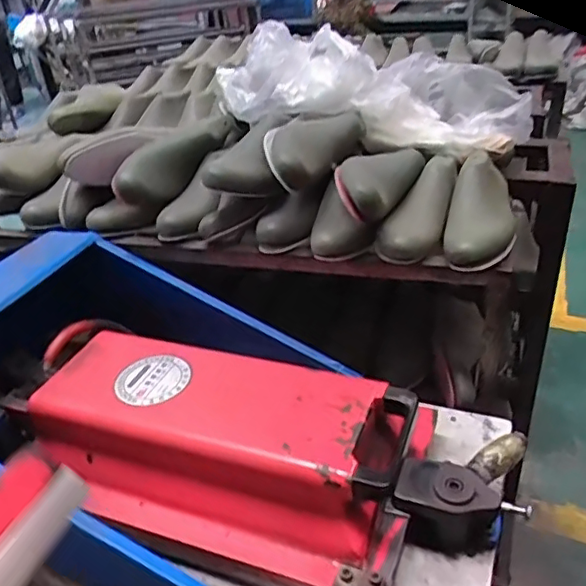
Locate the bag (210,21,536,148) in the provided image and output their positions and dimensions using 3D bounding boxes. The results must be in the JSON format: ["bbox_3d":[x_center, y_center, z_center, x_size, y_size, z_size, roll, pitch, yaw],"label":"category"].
[{"bbox_3d":[0.146,-0.342,0.988,0.524,0.146,0.256,7,32,-7],"label":"bag"}]

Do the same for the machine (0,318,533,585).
[{"bbox_3d":[-0.065,0.185,0.709,0.626,0.122,0.285,7,35,17],"label":"machine"}]

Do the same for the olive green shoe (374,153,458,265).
[{"bbox_3d":[0.190,-0.134,0.834,0.072,0.068,0.241,16,52,28],"label":"olive green shoe"}]

